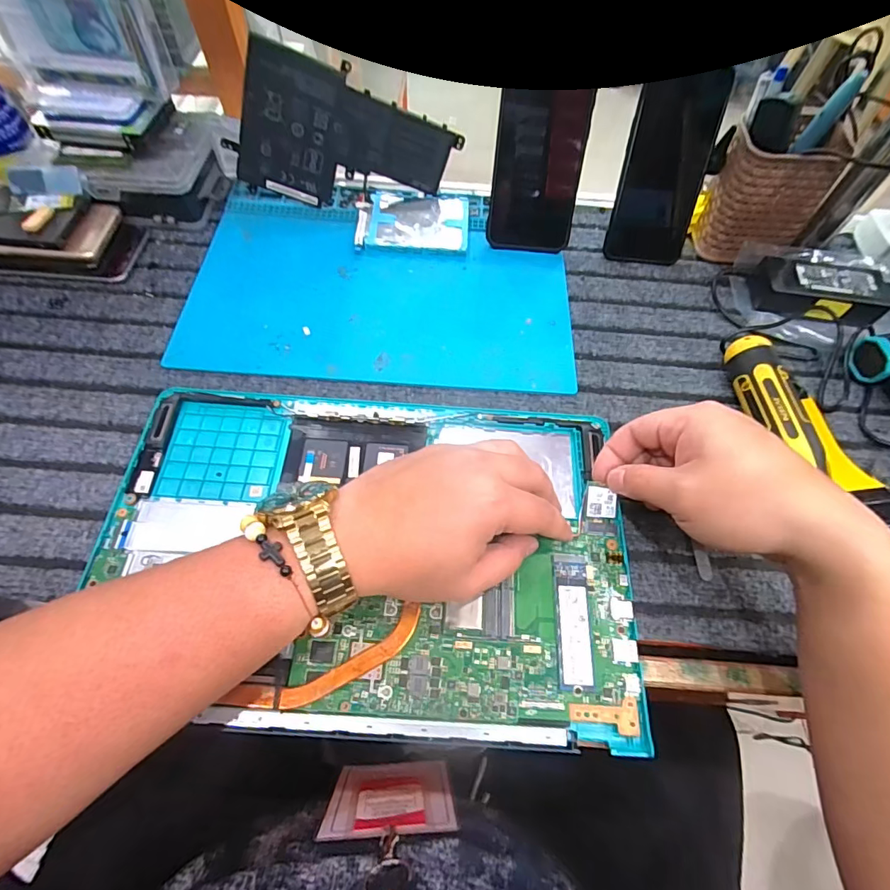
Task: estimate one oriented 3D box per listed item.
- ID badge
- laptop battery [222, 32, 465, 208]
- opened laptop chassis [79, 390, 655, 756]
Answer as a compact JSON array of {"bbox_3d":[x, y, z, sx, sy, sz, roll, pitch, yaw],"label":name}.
[{"bbox_3d":[-0.041,0.272,0.372,0.092,0.126,0.004,-1,74,-4],"label":"ID badge"},{"bbox_3d":[-0.095,-0.289,0.461,0.196,0.116,0.008,9,40,-12],"label":"laptop battery"},{"bbox_3d":[-0.050,0.067,0.330,0.358,0.011,0.227,5,61,0],"label":"opened laptop chassis"}]

